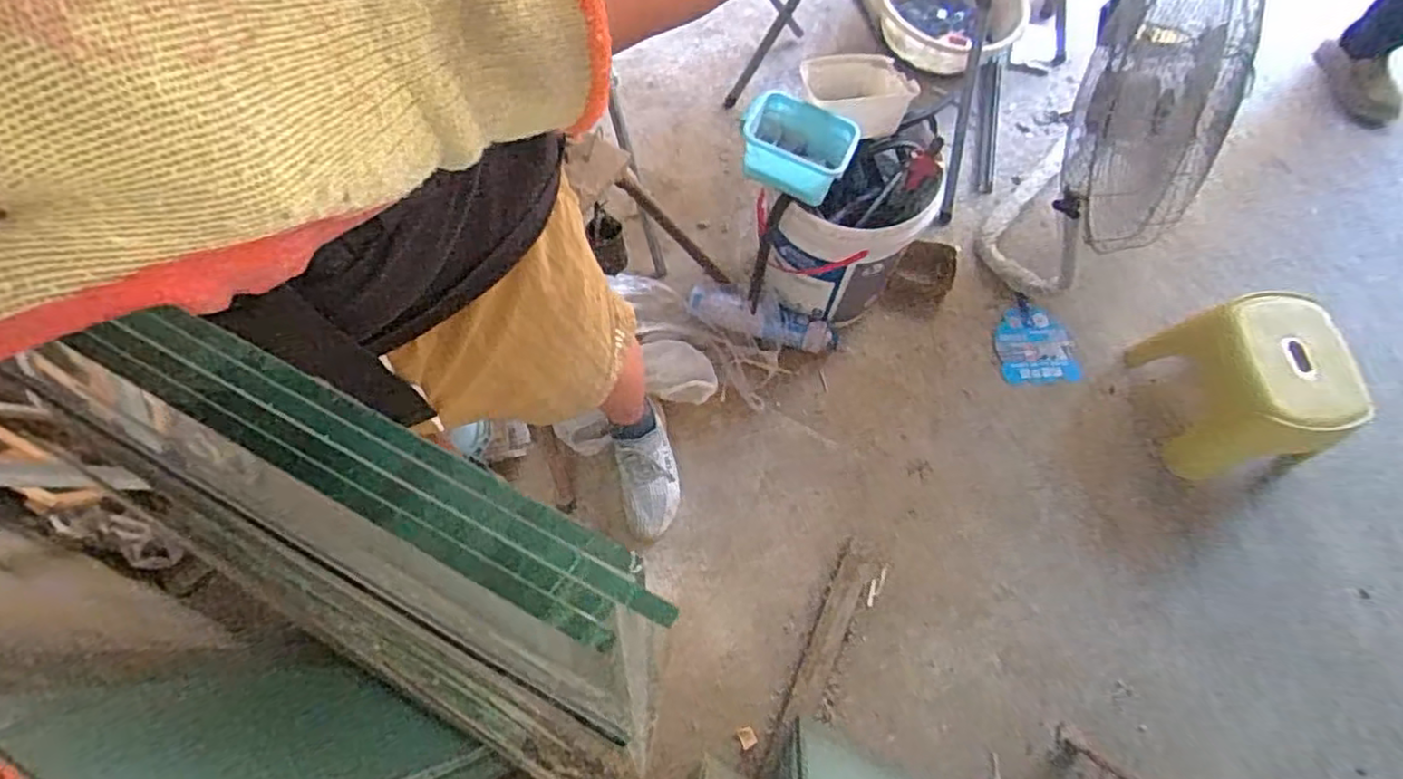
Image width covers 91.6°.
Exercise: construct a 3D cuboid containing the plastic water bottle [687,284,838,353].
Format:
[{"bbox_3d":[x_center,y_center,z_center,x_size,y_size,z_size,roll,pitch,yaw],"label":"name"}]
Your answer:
[{"bbox_3d":[0.130,-0.148,1.404,0.314,0.076,0.079,18,68,6],"label":"plastic water bottle"}]

